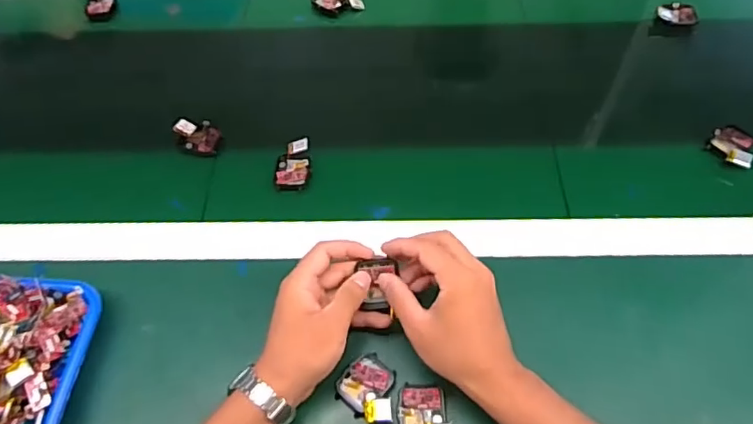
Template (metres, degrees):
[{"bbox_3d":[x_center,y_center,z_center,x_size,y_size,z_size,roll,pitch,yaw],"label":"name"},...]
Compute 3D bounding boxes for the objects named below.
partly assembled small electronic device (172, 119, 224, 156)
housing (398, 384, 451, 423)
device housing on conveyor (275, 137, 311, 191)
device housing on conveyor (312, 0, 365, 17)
[{"bbox_3d":[-0.201,-0.086,0.624,0.052,0.017,0.038,13,59,10],"label":"partly assembled small electronic device"},{"bbox_3d":[0.040,0.165,0.451,0.042,0.015,0.051,2,57,3],"label":"housing"},{"bbox_3d":[-0.089,-0.053,0.599,0.036,0.014,0.062,0,57,2],"label":"device housing on conveyor"},{"bbox_3d":[-0.053,-0.283,0.752,0.068,0.019,0.030,19,60,14],"label":"device housing on conveyor"}]

